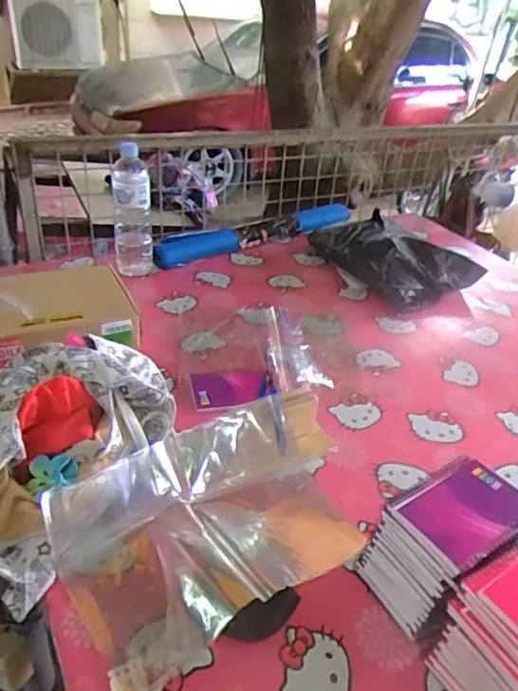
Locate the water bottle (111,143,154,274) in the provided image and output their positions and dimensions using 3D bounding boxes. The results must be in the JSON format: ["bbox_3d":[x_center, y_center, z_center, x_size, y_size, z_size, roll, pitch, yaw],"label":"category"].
[{"bbox_3d":[-0.271,-0.284,1.177,0.079,0.255,0.084,-8,37,-20],"label":"water bottle"}]

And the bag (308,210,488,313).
[{"bbox_3d":[0.304,-0.211,1.289,0.249,0.099,0.341,-14,39,-26],"label":"bag"}]

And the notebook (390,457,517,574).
[{"bbox_3d":[0.206,0.162,0.547,0.131,0.012,0.087,-17,40,-29],"label":"notebook"}]

